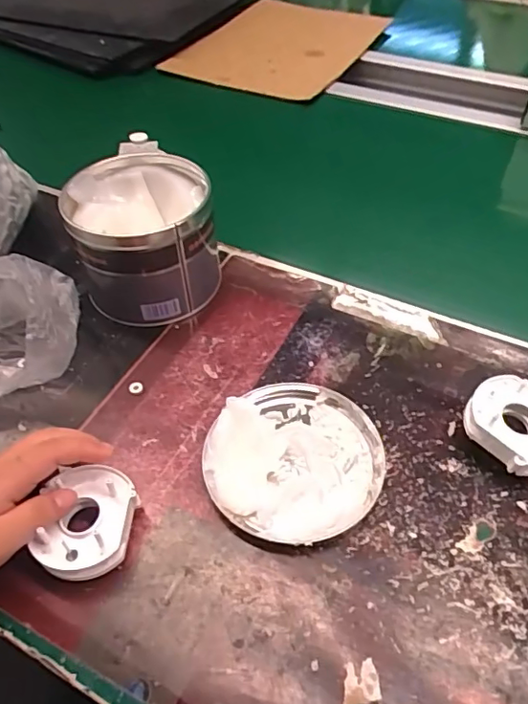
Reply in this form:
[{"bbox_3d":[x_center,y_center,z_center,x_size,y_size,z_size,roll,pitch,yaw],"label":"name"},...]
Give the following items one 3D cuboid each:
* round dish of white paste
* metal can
[{"bbox_3d":[0.023,0.072,0.396,0.121,0.031,0.128,-1,48,1],"label":"round dish of white paste"},{"bbox_3d":[-0.107,-0.105,0.509,0.128,0.095,0.130,-14,50,-11],"label":"metal can"}]

